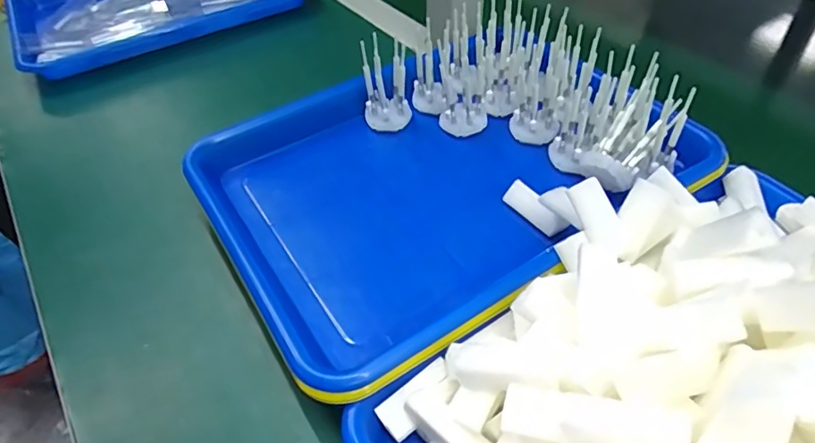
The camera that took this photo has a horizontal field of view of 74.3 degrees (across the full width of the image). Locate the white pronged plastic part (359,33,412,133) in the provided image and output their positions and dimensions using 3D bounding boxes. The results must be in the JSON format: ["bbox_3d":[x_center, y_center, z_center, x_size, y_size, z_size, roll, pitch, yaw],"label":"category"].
[{"bbox_3d":[-0.017,-0.106,0.433,0.035,0.078,0.026,-10,46,-7],"label":"white pronged plastic part"}]

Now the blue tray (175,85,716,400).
[{"bbox_3d":[0.019,-0.027,0.401,0.303,0.052,0.246,-27,50,-21],"label":"blue tray"}]

